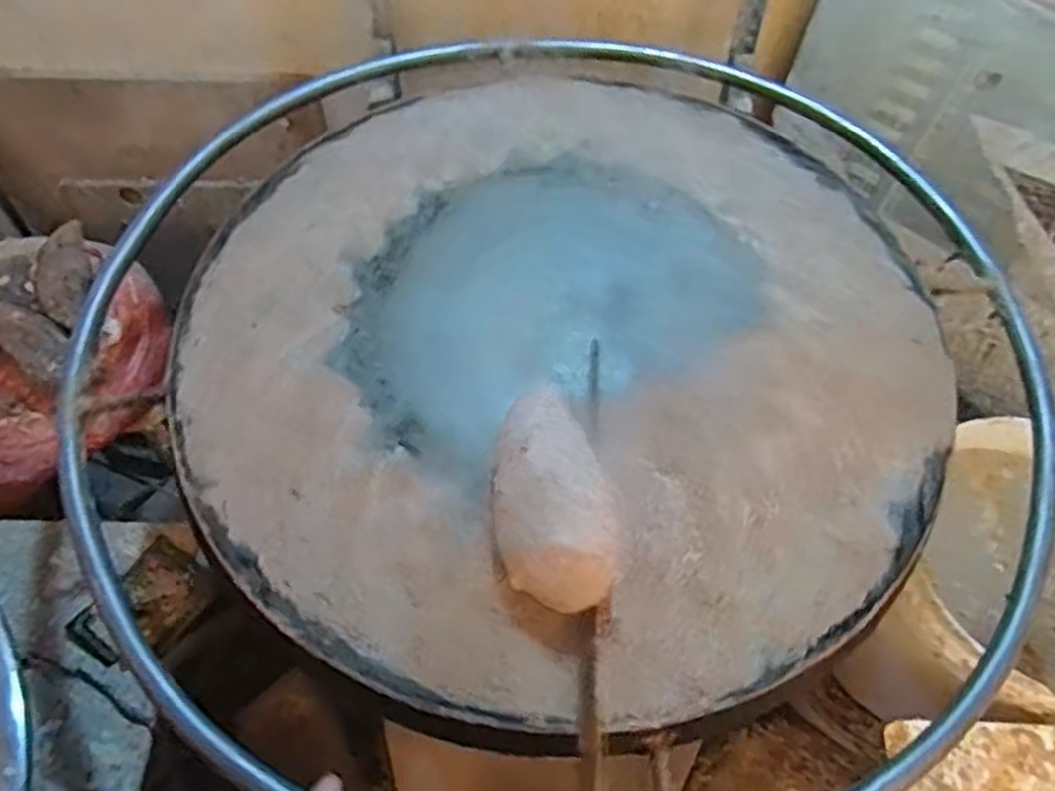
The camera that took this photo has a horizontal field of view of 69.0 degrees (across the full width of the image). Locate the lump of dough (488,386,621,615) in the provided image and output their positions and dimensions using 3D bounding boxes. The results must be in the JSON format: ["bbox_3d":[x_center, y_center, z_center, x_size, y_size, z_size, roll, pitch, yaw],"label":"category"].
[{"bbox_3d":[0.014,0.063,0.544,0.084,0.054,0.183,-9,56,-6],"label":"lump of dough"}]

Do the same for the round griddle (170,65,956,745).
[{"bbox_3d":[0.026,-0.052,0.644,0.602,0.046,0.601,0,56,0],"label":"round griddle"}]

